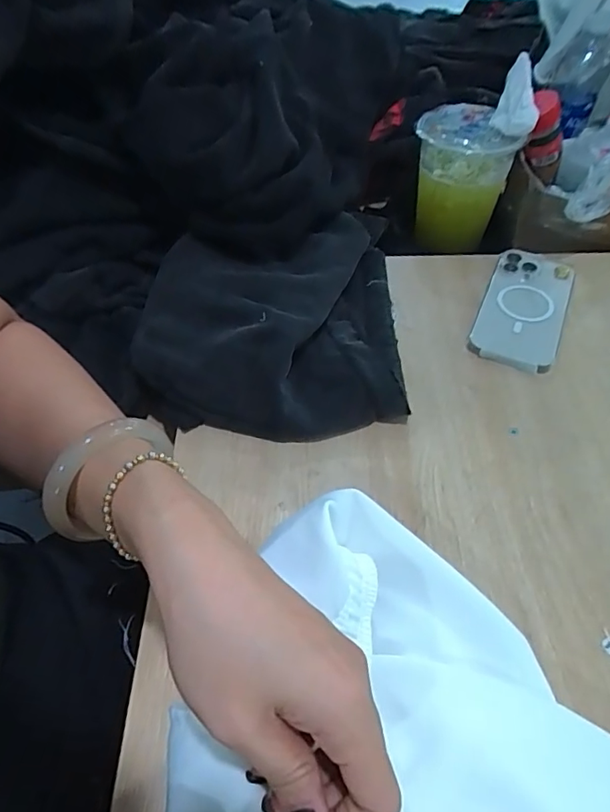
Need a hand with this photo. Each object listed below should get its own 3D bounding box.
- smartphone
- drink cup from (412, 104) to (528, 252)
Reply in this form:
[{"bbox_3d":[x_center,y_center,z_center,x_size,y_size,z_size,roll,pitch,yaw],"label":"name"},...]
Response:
[{"bbox_3d":[0.219,-0.100,0.513,0.077,0.015,0.164,20,55,16],"label":"smartphone"},{"bbox_3d":[0.182,-0.268,0.617,0.104,0.140,0.093,5,52,5],"label":"drink cup"}]

